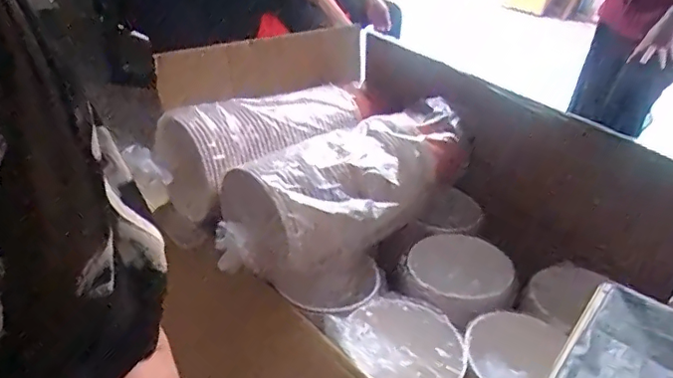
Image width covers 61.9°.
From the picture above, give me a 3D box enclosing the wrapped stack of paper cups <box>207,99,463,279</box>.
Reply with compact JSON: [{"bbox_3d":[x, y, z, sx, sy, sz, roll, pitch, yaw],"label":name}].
[{"bbox_3d":[0.022,-0.003,0.842,0.435,0.138,0.163,-21,41,-37],"label":"wrapped stack of paper cups"}]

